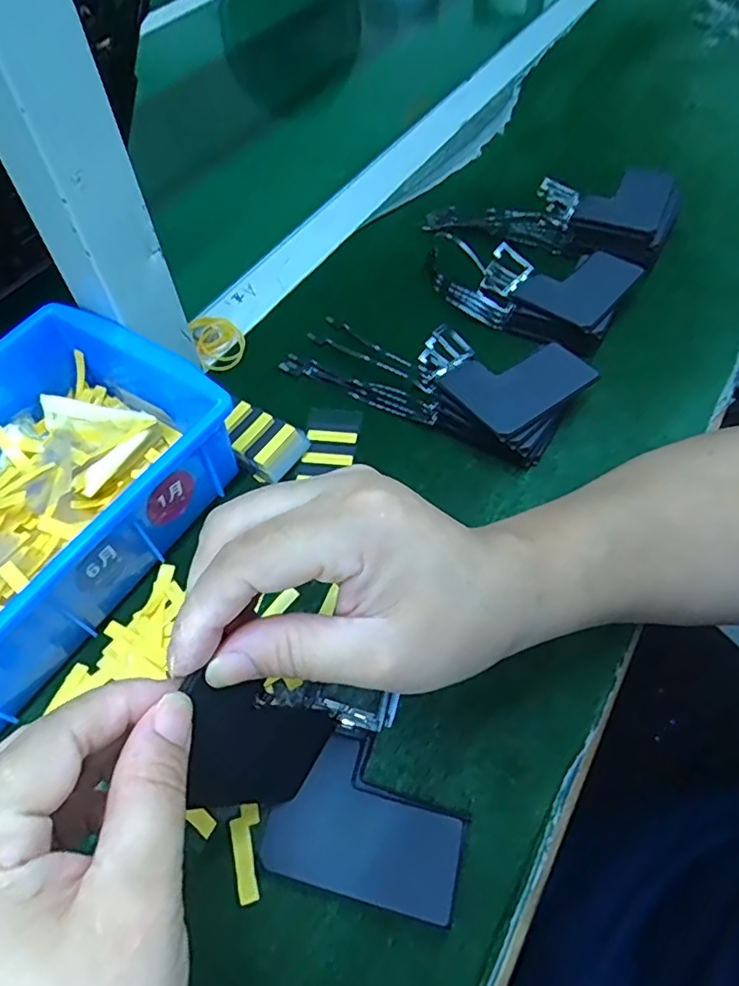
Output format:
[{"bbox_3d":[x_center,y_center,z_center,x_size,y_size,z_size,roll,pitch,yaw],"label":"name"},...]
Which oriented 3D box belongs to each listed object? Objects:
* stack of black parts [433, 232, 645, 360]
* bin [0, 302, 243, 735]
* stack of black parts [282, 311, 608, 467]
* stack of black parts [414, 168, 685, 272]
[{"bbox_3d":[0.114,-0.143,0.397,0.116,0.031,0.096,34,63,21],"label":"stack of black parts"},{"bbox_3d":[-0.178,0.007,0.290,0.137,0.067,0.195,28,61,19],"label":"bin"},{"bbox_3d":[0.037,-0.079,0.363,0.174,0.031,0.075,29,61,19],"label":"stack of black parts"},{"bbox_3d":[0.130,-0.208,0.439,0.173,0.037,0.084,9,56,22],"label":"stack of black parts"}]

